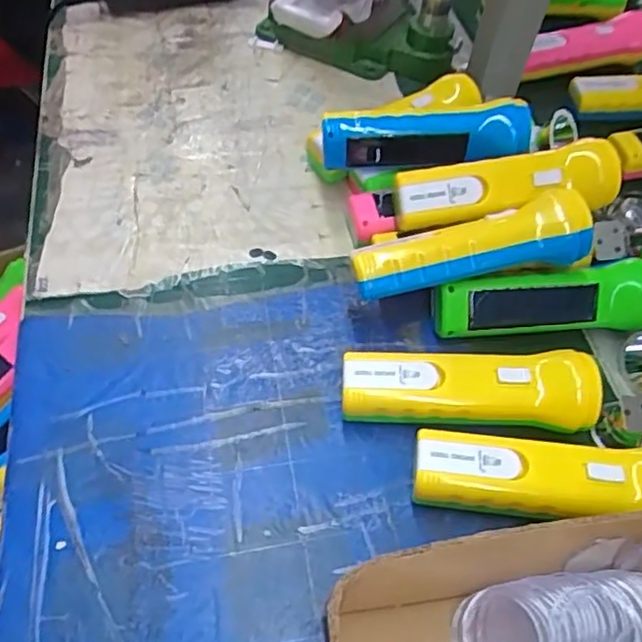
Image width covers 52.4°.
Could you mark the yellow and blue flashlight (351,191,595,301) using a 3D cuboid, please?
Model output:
[{"bbox_3d":[0.100,-0.054,0.434,0.158,0.037,0.046,-9,55,-12],"label":"yellow and blue flashlight"}]

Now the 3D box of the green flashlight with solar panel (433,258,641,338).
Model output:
[{"bbox_3d":[0.160,-0.013,0.457,0.162,0.035,0.047,-5,95,-2],"label":"green flashlight with solar panel"}]

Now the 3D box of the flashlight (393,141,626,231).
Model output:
[{"bbox_3d":[0.133,-0.094,0.470,0.163,0.047,0.053,-5,55,-9],"label":"flashlight"}]

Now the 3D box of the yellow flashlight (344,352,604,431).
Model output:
[{"bbox_3d":[0.093,0.045,0.415,0.158,0.041,0.048,2,54,-1],"label":"yellow flashlight"}]

